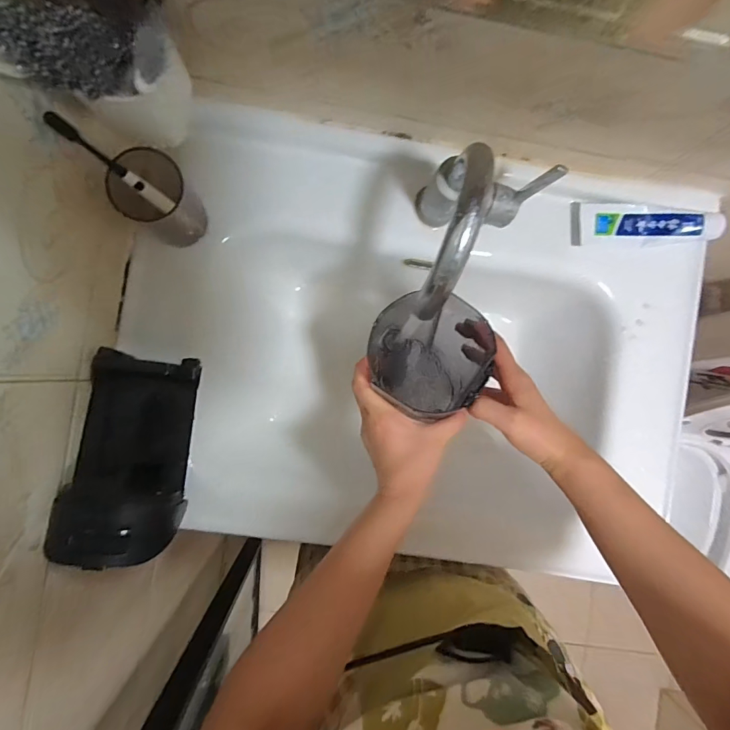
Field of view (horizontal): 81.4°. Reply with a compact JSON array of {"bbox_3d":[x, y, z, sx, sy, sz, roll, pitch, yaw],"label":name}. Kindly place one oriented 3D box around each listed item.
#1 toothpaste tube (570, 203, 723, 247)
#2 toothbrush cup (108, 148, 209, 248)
[{"bbox_3d":[0.344,-0.177,0.518,0.172,0.029,0.050,-2,90,-4],"label":"toothpaste tube"},{"bbox_3d":[-0.210,-0.170,0.443,0.065,0.108,0.058,-38,92,-4],"label":"toothbrush cup"}]

